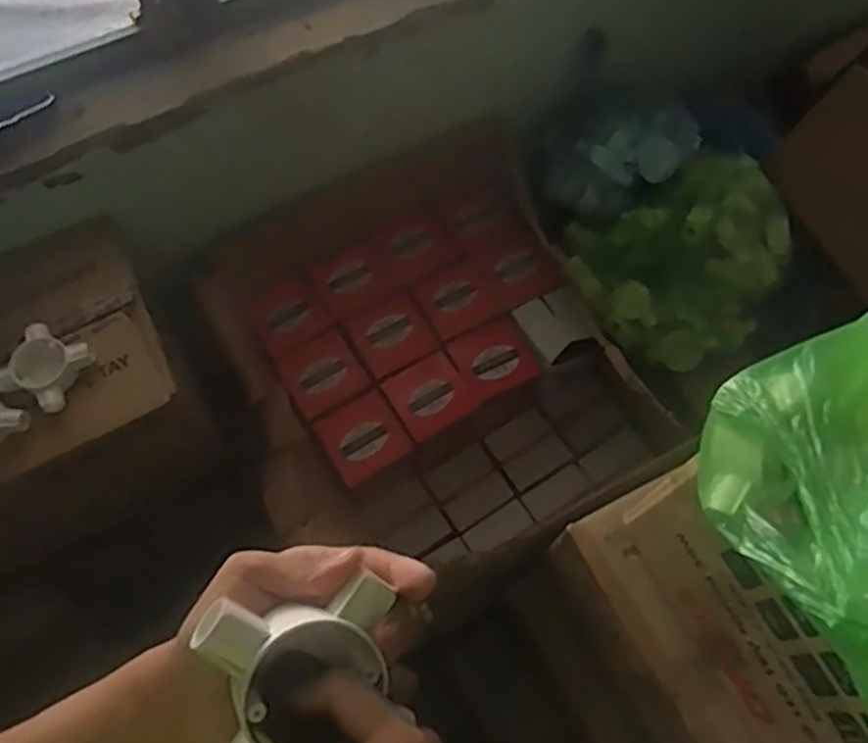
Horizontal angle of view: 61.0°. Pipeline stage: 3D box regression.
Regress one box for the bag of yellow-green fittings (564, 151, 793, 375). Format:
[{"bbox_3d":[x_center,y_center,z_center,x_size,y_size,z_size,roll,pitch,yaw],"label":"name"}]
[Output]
[{"bbox_3d":[0.409,-0.165,1.187,0.334,0.158,0.272,-18,68,-7],"label":"bag of yellow-green fittings"}]

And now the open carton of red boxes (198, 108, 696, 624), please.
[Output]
[{"bbox_3d":[0.014,-0.006,1.199,0.613,0.330,0.610,-31,70,-12],"label":"open carton of red boxes"}]

